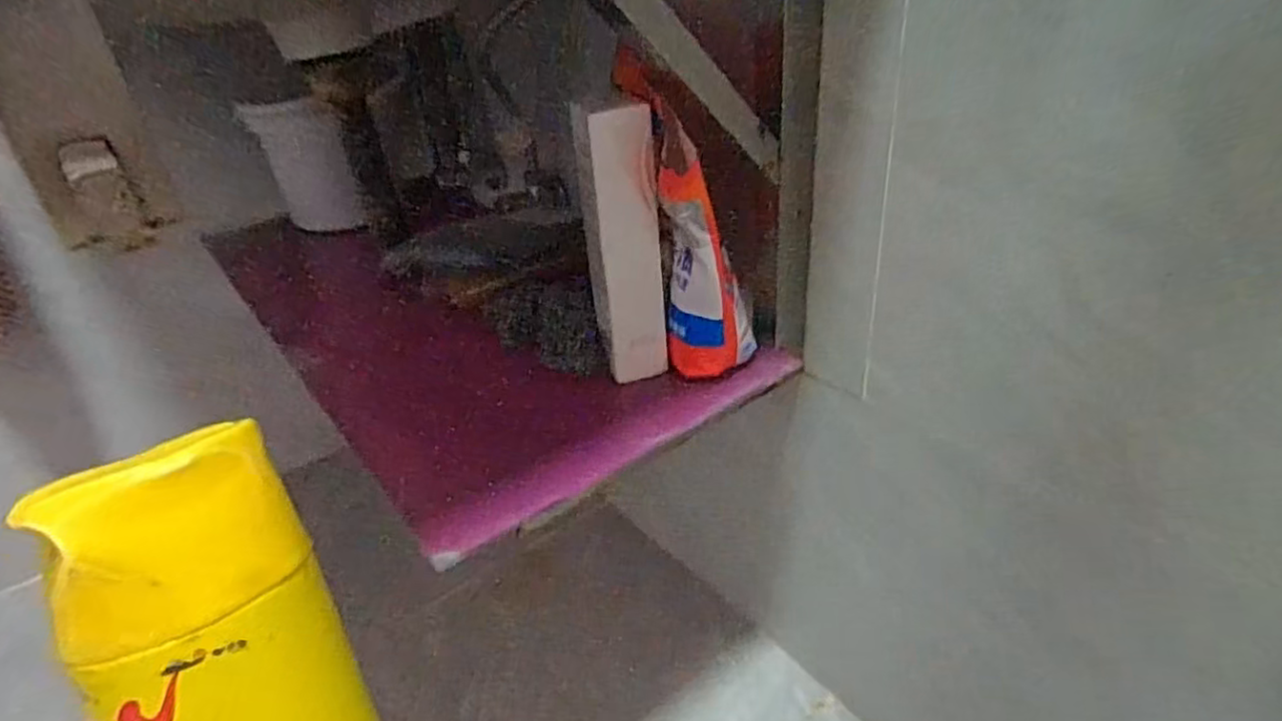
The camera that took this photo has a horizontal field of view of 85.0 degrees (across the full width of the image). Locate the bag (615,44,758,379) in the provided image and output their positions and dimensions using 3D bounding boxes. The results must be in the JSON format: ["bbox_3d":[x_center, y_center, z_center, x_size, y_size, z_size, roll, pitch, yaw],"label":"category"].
[{"bbox_3d":[0.045,-0.071,0.462,0.073,0.187,0.055,-8,33,-5],"label":"bag"}]

